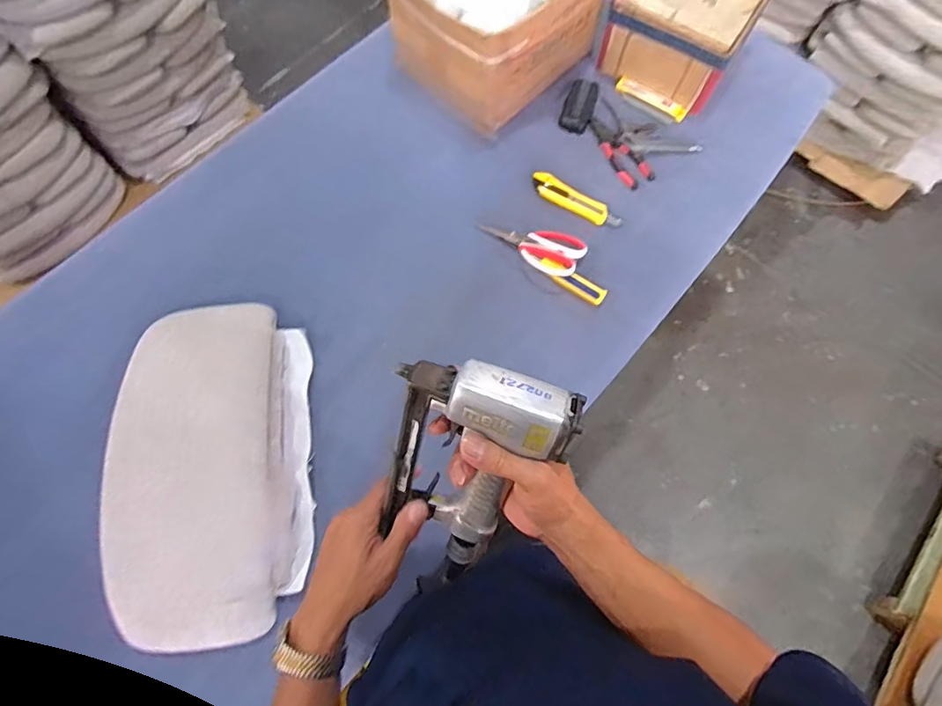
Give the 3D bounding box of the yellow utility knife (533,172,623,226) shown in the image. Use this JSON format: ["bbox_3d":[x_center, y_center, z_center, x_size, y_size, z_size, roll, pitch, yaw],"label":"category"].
[{"bbox_3d":[0.176,-0.255,0.847,0.161,0.015,0.039,28,72,9],"label":"yellow utility knife"}]

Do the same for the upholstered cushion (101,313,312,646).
[{"bbox_3d":[-0.346,0.148,0.682,0.239,0.061,0.428,-6,71,-3],"label":"upholstered cushion"}]

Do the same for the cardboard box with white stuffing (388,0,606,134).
[{"bbox_3d":[0.042,-0.591,0.839,0.299,0.222,0.273,-39,75,-13],"label":"cardboard box with white stuffing"}]

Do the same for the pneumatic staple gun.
[{"bbox_3d":[-0.014,0.095,0.417,0.122,0.224,0.045,33,38,10],"label":"pneumatic staple gun"}]

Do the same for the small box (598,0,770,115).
[{"bbox_3d":[0.377,-0.582,0.900,0.212,0.139,0.225,31,73,10],"label":"small box"}]

